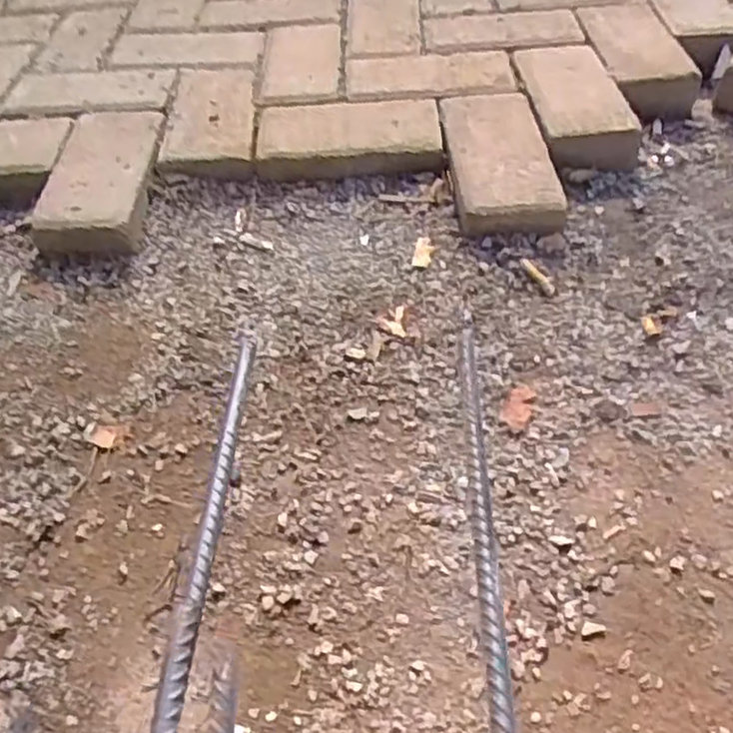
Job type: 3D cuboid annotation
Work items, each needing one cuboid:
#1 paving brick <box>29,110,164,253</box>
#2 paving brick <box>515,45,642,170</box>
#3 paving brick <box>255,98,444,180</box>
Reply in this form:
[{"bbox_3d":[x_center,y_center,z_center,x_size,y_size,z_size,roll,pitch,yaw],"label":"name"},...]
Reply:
[{"bbox_3d":[-0.296,-0.208,0.798,0.121,0.057,0.210,-1,50,3],"label":"paving brick"},{"bbox_3d":[0.251,-0.322,0.867,0.117,0.064,0.222,-8,50,-3],"label":"paving brick"},{"bbox_3d":[-0.018,-0.266,0.832,0.209,0.053,0.122,-2,50,2],"label":"paving brick"}]

